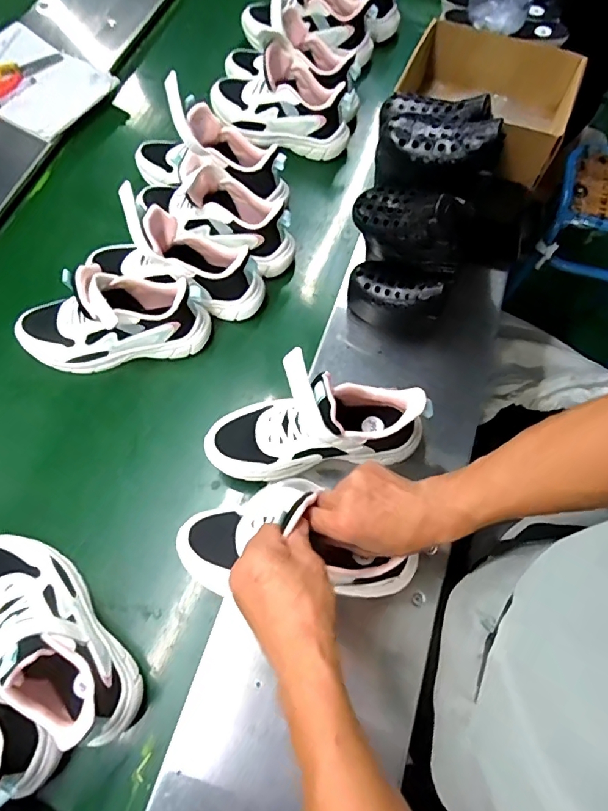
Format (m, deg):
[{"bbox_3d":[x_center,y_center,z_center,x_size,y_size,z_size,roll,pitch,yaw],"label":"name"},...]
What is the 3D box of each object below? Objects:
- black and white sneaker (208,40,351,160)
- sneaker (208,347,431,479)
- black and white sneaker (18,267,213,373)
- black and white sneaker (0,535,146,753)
[{"bbox_3d":[-0.042,-0.523,0.816,0.240,0.121,0.093,24,68,9],"label":"black and white sneaker"},{"bbox_3d":[0.013,0.014,0.541,0.250,0.140,0.087,-6,67,-4],"label":"sneaker"},{"bbox_3d":[-0.263,-0.117,0.649,0.257,0.147,0.088,-8,67,-4],"label":"black and white sneaker"},{"bbox_3d":[-0.276,0.230,0.499,0.260,0.108,0.092,39,71,15],"label":"black and white sneaker"}]

